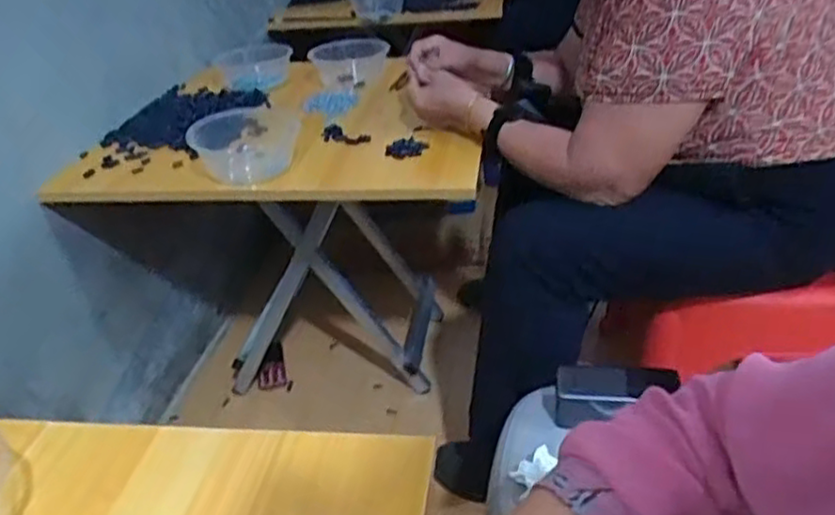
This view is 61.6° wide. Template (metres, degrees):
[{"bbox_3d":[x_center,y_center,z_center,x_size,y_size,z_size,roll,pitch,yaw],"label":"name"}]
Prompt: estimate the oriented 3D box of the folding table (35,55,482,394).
[{"bbox_3d":[-0.191,-0.021,1.220,0.600,0.496,0.473,0,31,7],"label":"folding table"}]

